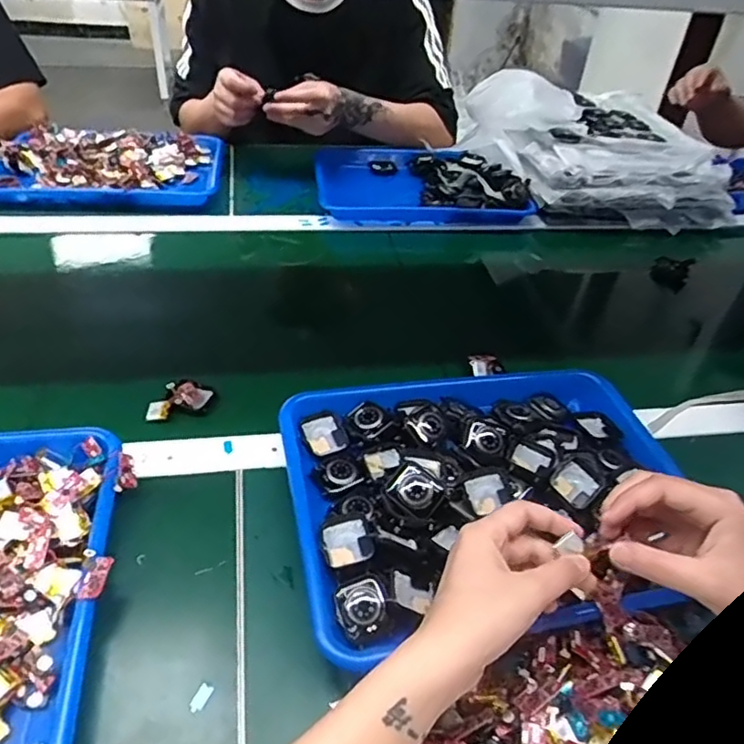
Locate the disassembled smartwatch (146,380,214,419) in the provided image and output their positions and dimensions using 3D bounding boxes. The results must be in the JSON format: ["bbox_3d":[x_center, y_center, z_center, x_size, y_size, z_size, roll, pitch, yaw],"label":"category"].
[{"bbox_3d":[-0.177,0.028,0.567,0.043,0.013,0.054,20,42,16],"label":"disassembled smartwatch"}]

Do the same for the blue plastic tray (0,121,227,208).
[{"bbox_3d":[-0.375,-0.299,0.873,0.313,0.045,0.171,0,41,-8],"label":"blue plastic tray"}]

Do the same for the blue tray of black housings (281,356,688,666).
[{"bbox_3d":[0.086,0.093,0.495,0.298,0.058,0.240,-4,42,-13],"label":"blue tray of black housings"}]

